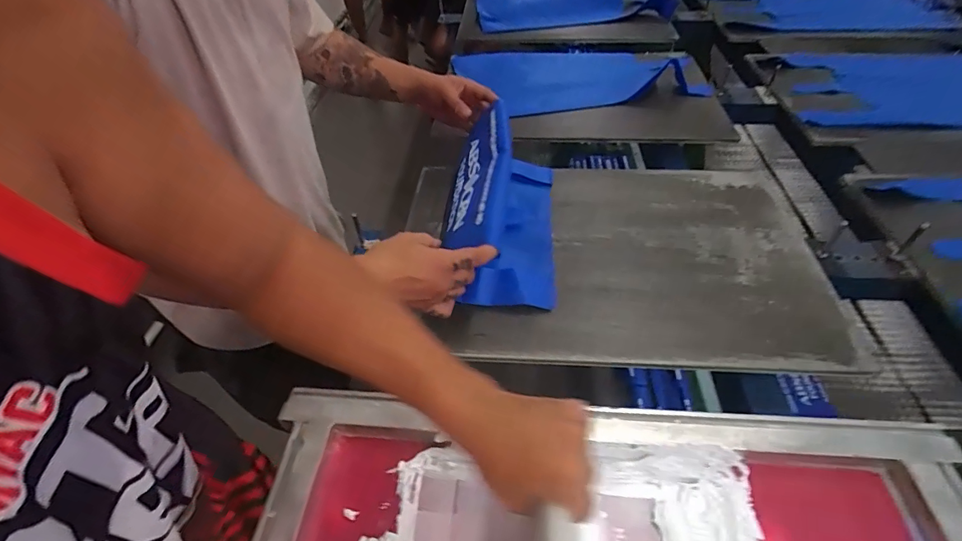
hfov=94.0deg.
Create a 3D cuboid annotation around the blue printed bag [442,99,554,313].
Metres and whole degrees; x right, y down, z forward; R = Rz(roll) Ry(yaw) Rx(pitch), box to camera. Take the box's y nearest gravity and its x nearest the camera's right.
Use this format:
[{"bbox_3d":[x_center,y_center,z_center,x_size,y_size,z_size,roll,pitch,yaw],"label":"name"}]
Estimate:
[{"bbox_3d":[0.034,-0.115,0.681,0.149,0.121,0.363,2,48,5],"label":"blue printed bag"}]

